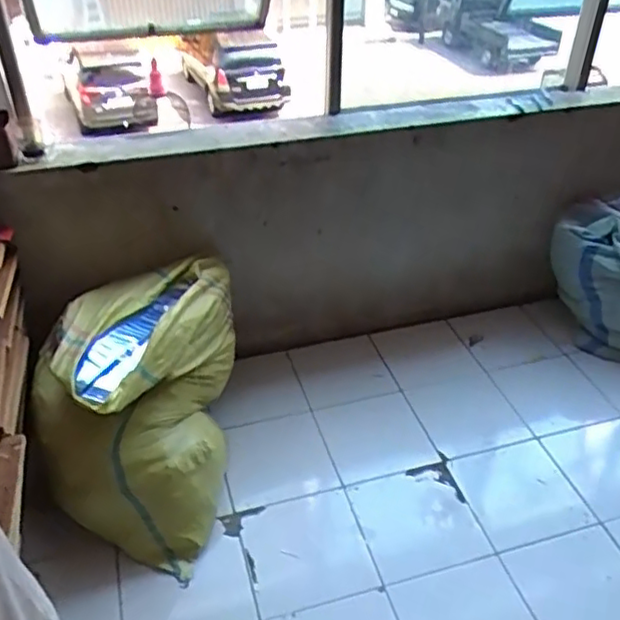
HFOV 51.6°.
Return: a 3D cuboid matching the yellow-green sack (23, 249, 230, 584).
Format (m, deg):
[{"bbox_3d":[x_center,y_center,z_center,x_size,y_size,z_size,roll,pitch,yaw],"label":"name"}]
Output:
[{"bbox_3d":[-0.429,0.260,1.670,0.418,0.514,0.659,1,37,1],"label":"yellow-green sack"}]

